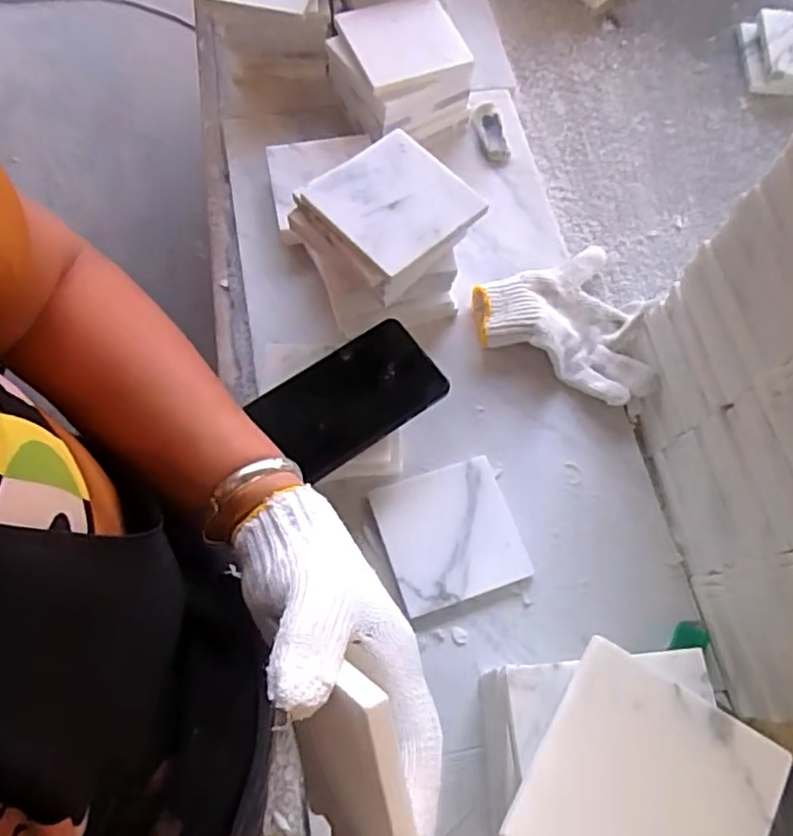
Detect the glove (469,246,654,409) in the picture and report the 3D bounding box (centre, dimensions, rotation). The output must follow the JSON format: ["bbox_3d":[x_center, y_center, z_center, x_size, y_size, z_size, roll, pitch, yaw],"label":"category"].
[{"bbox_3d":[0.158,-0.098,0.574,0.165,0.035,0.143,28,71,8],"label":"glove"}]

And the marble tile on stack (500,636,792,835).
[{"bbox_3d":[0.114,0.171,0.295,0.100,0.007,0.100,30,69,10],"label":"marble tile on stack"}]

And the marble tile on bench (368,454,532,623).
[{"bbox_3d":[0.041,0.090,0.499,0.100,0.012,0.099,-18,71,-9],"label":"marble tile on bench"}]

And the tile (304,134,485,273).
[{"bbox_3d":[-0.002,-0.161,0.480,0.098,0.009,0.101,-40,76,-15],"label":"tile"}]

